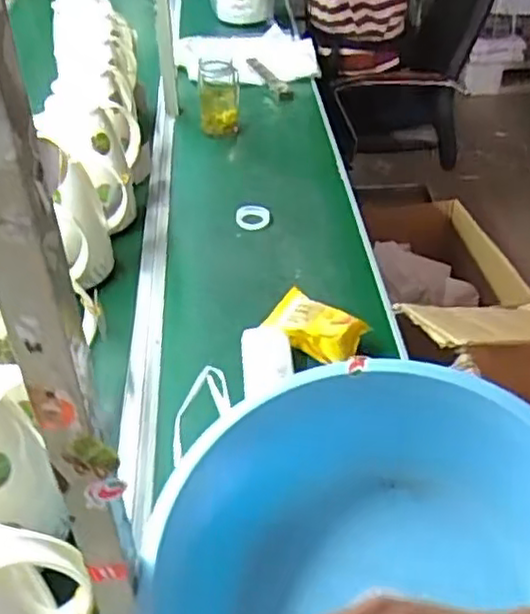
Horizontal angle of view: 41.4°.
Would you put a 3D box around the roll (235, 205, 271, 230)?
[{"bbox_3d":[-0.026,-0.199,1.539,0.076,0.019,0.088,0,39,4],"label":"roll"}]

